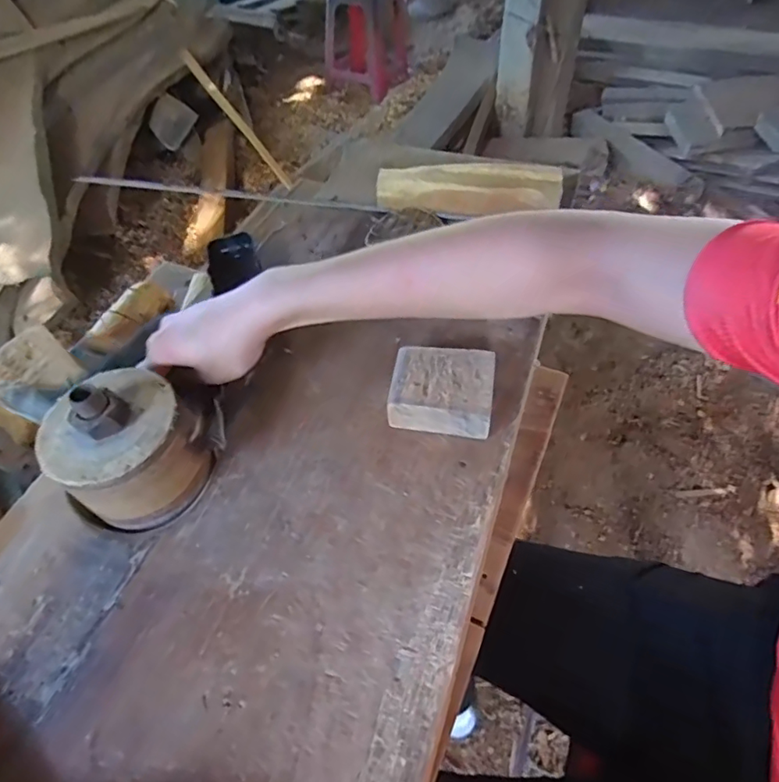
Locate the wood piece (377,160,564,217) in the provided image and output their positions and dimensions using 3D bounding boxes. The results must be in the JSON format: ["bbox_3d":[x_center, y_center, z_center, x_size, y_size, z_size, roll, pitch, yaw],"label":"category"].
[{"bbox_3d":[0.089,-0.232,0.599,0.206,0.036,0.067,1,52,4],"label":"wood piece"}]

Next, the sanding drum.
[{"bbox_3d":[-0.200,0.039,0.401,0.103,0.099,0.102,36,62,27],"label":"sanding drum"}]

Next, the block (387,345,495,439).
[{"bbox_3d":[0.046,-0.001,0.443,0.085,0.035,0.067,8,53,9],"label":"block"}]

